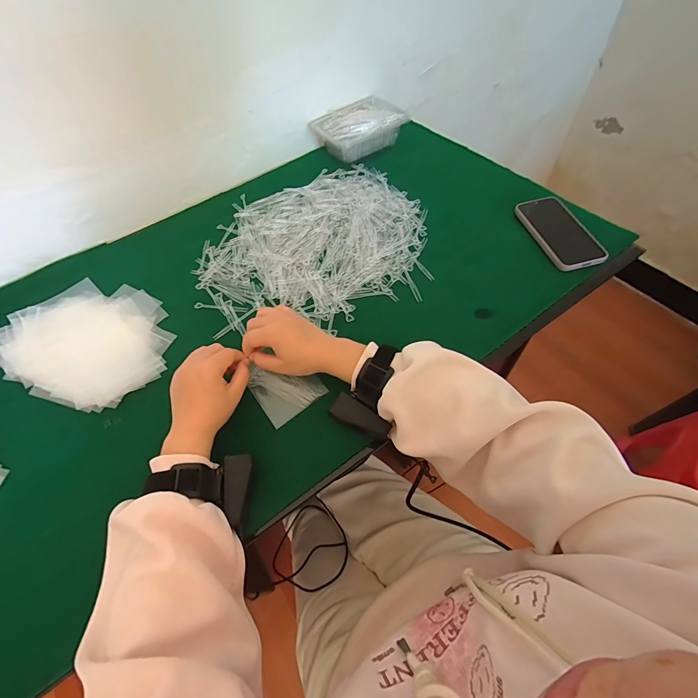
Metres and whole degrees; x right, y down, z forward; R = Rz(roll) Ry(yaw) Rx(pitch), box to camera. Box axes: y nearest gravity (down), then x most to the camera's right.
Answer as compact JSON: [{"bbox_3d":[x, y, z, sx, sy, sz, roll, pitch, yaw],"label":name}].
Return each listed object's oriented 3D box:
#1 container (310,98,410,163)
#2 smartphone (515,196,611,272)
[{"bbox_3d":[0.020,-0.471,0.748,0.168,0.055,0.131,-32,61,-14],"label":"container"},{"bbox_3d":[0.347,-0.193,0.581,0.080,0.017,0.163,-13,58,-4],"label":"smartphone"}]

